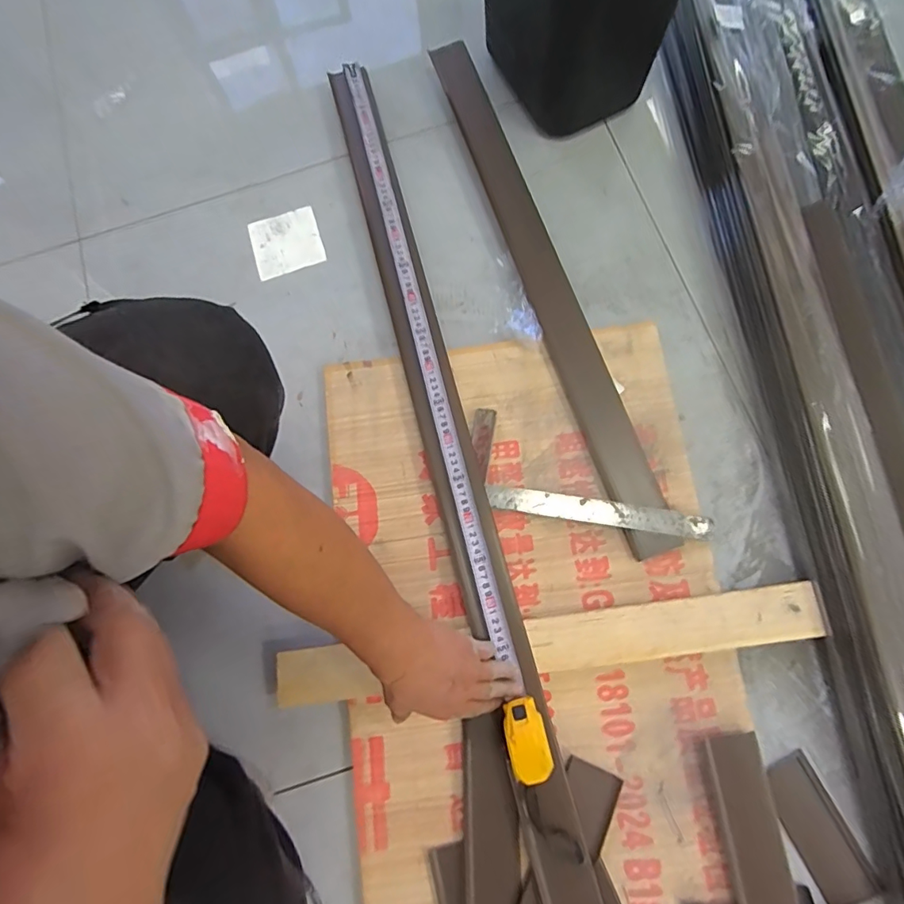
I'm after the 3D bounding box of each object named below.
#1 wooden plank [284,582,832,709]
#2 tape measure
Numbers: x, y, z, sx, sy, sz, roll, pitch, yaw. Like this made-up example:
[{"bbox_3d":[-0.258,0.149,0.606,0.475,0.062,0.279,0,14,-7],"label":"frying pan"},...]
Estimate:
[{"bbox_3d":[0.107,0.219,0.554,0.607,0.023,0.064,-8,78,0],"label":"wooden plank"},{"bbox_3d":[-0.030,-0.115,0.624,0.037,0.055,0.942,-14,74,-2],"label":"tape measure"}]

